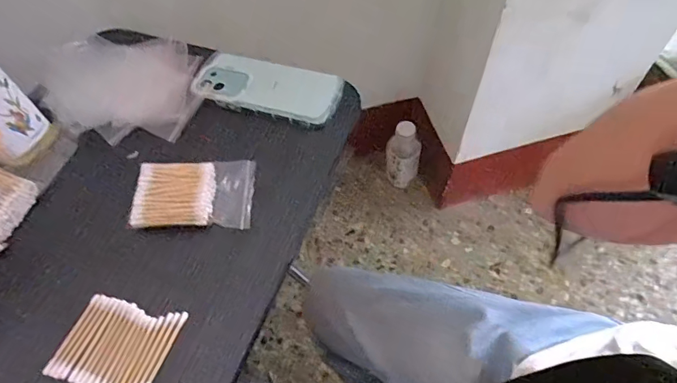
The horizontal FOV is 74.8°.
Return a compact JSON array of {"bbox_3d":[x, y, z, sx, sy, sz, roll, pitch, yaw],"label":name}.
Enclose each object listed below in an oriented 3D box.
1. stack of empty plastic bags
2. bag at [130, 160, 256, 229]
[{"bbox_3d":[-0.250,-0.127,0.516,0.169,0.028,0.150,-7,59,-1],"label":"stack of empty plastic bags"},{"bbox_3d":[-0.139,-0.001,0.428,0.109,0.015,0.072,-2,59,3],"label":"bag"}]

